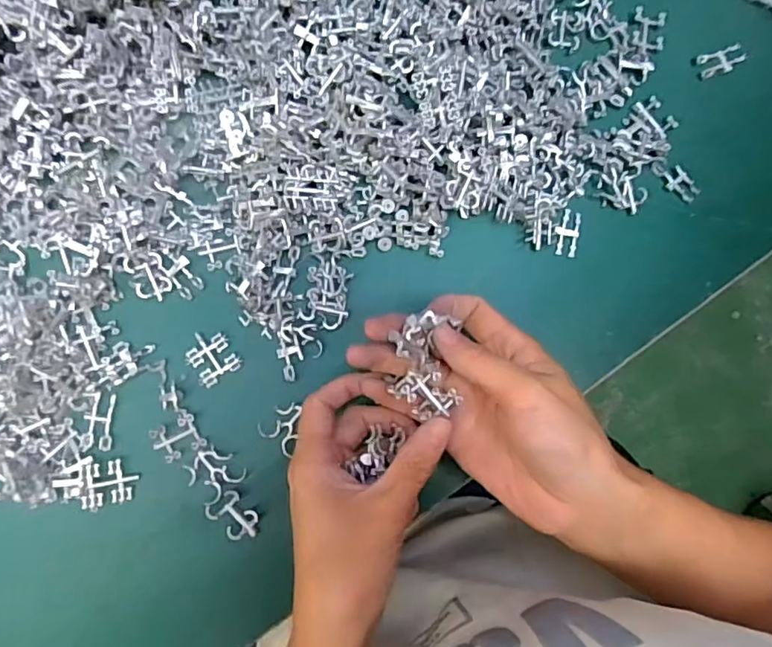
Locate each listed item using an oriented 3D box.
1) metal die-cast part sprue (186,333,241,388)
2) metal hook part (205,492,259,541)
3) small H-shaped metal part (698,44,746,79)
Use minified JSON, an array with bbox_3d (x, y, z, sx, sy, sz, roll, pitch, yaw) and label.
[{"bbox_3d":[-0.106,0.020,0.345,0.025,0.004,0.030,-34,90,-6],"label":"metal die-cast part sprue"},{"bbox_3d":[-0.088,0.113,0.336,0.031,0.012,0.019,44,84,-1],"label":"metal hook part"},{"bbox_3d":[0.224,-0.174,0.379,0.032,0.004,0.016,-20,88,-6],"label":"small H-shaped metal part"}]

